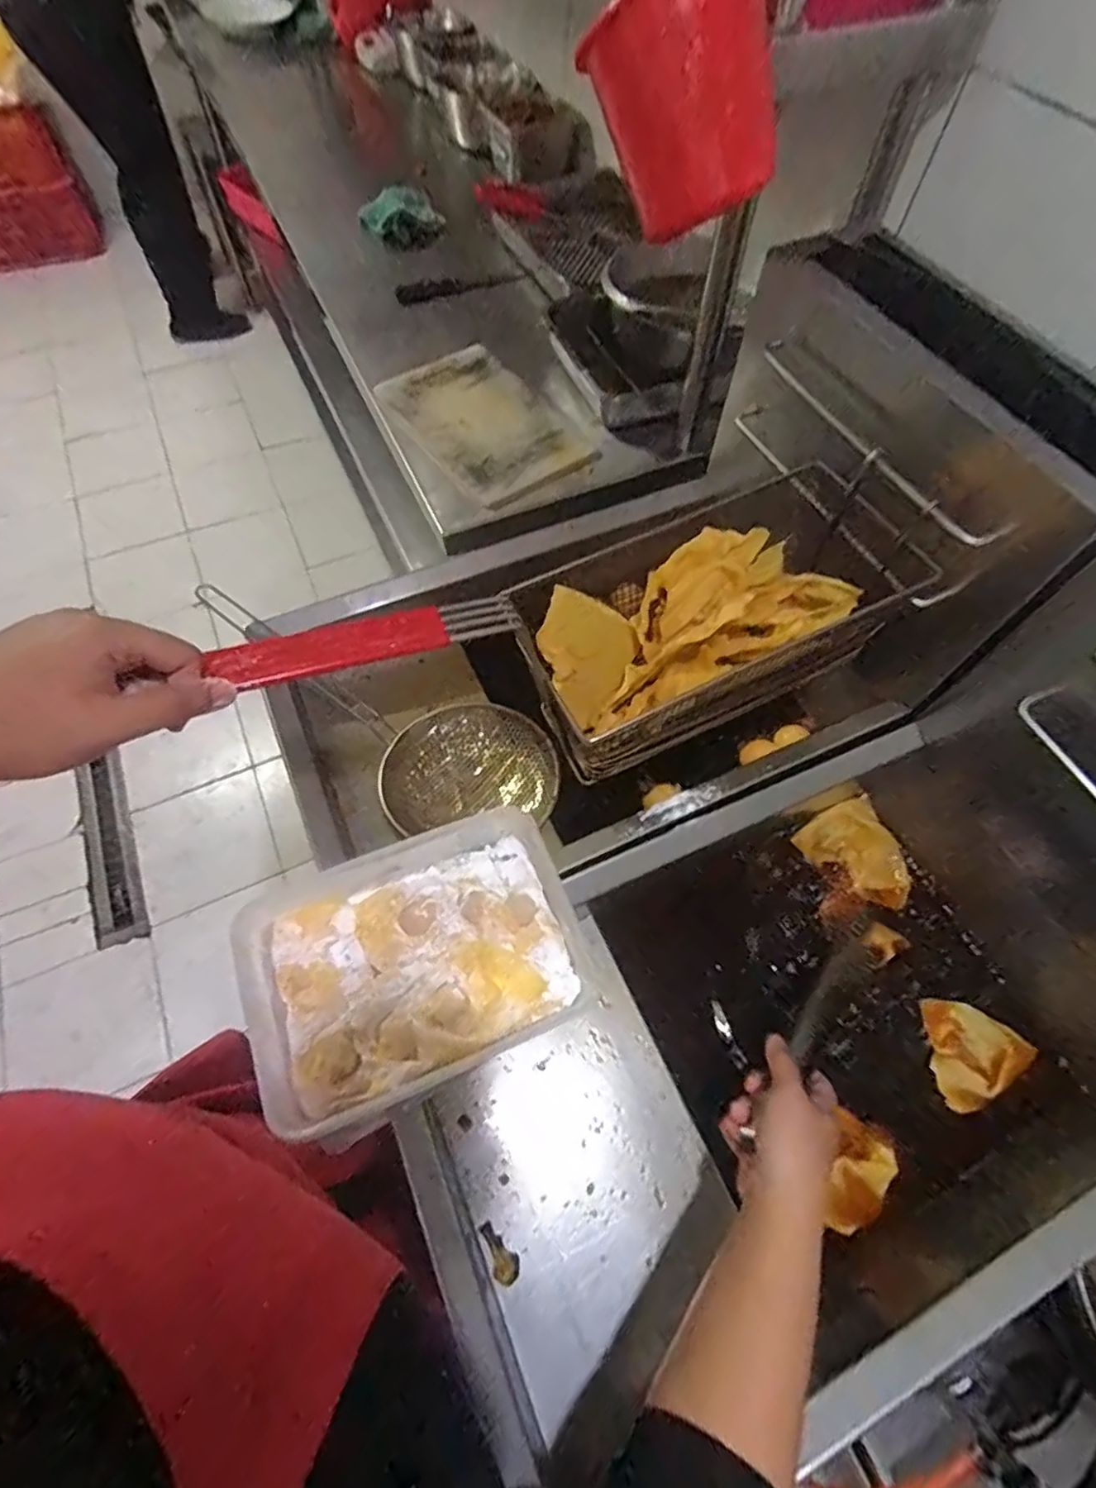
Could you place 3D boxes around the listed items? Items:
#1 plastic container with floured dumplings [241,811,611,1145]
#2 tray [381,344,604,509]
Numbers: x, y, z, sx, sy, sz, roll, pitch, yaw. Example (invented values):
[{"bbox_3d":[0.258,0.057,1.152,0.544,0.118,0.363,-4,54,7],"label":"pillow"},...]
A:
[{"bbox_3d":[-0.098,0.165,0.468,0.250,0.059,0.175,-23,65,-14],"label":"plastic container with floured dumplings"},{"bbox_3d":[-0.094,-0.460,0.860,0.189,0.022,0.303,-30,67,-17],"label":"tray"}]

